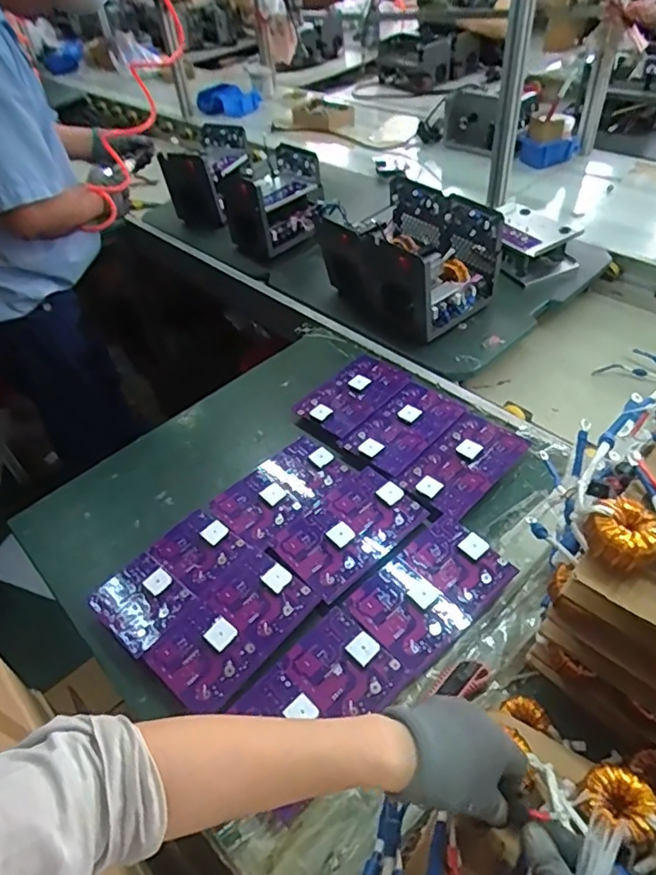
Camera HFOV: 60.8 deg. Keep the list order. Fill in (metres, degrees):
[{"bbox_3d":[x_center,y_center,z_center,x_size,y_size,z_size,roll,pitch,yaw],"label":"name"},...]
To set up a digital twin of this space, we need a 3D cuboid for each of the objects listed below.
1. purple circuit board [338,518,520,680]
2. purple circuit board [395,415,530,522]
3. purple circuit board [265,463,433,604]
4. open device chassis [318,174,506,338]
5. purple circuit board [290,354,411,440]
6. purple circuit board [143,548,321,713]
[{"bbox_3d":[0.132,0.195,0.722,0.200,0.017,0.128,-35,52,-25],"label":"purple circuit board"},{"bbox_3d":[0.209,0.034,0.862,0.196,0.013,0.122,-37,53,-26],"label":"purple circuit board"},{"bbox_3d":[0.031,0.128,0.795,0.197,0.010,0.130,-37,52,-25],"label":"purple circuit board"},{"bbox_3d":[0.166,-0.369,1.162,0.252,0.195,0.315,-38,53,-26],"label":"open device chassis"},{"bbox_3d":[0.047,-0.083,1.008,0.206,0.017,0.124,-38,53,-26],"label":"purple circuit board"},{"bbox_3d":[-0.121,0.239,0.706,0.120,0.013,0.197,31,57,31],"label":"purple circuit board"}]

